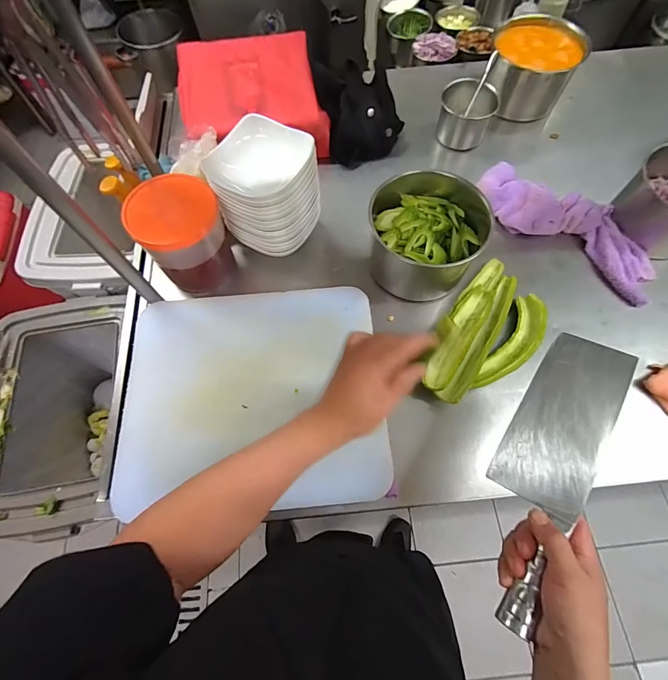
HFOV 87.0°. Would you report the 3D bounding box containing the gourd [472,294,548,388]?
[{"bbox_3d":[0.299,0.008,0.580,0.059,0.034,0.207,32,71,14],"label":"gourd"}]

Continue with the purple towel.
[{"bbox_3d":[0.440,-0.225,0.664,0.356,0.072,0.129,39,72,16],"label":"purple towel"}]

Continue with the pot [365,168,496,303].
[{"bbox_3d":[0.164,-0.192,0.633,0.200,0.115,0.190,0,66,1],"label":"pot"}]

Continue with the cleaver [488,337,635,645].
[{"bbox_3d":[0.230,0.133,0.378,0.089,0.030,0.309,26,73,12],"label":"cleaver"}]

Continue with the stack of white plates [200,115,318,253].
[{"bbox_3d":[-0.114,-0.255,0.609,0.133,0.157,0.138,32,71,14],"label":"stack of white plates"}]

